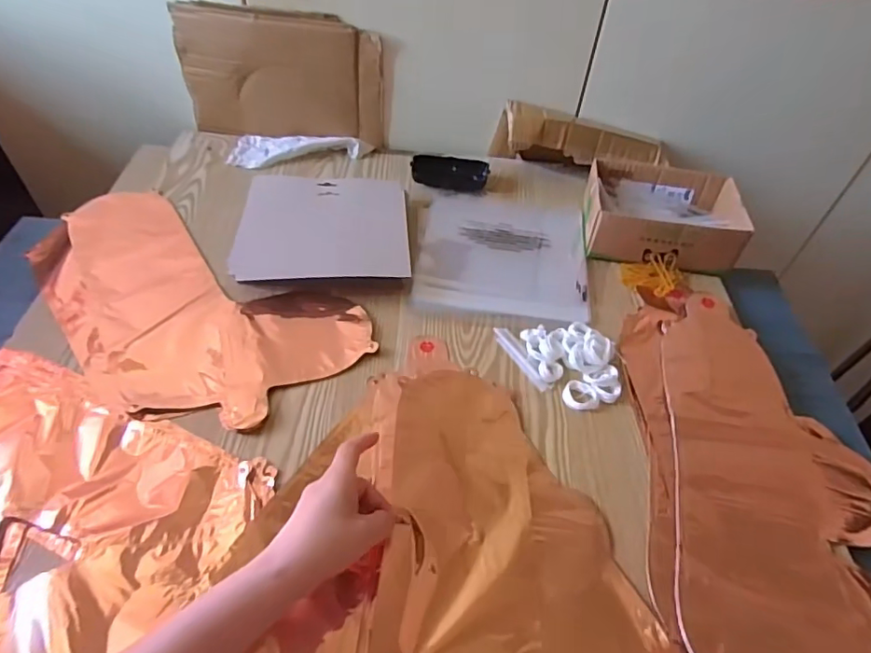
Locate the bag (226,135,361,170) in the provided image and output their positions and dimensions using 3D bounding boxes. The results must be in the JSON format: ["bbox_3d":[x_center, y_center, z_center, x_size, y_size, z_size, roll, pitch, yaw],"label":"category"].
[{"bbox_3d":[-0.204,-0.262,0.784,0.181,0.022,0.062,-4,50,-6],"label":"bag"}]

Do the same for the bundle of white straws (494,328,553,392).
[{"bbox_3d":[0.091,0.033,0.569,0.017,0.007,0.089,-23,54,-21],"label":"bundle of white straws"}]

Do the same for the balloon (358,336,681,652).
[{"bbox_3d":[0.061,0.178,0.429,0.239,0.040,0.401,0,49,-3],"label":"balloon"}]

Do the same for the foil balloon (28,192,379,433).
[{"bbox_3d":[-0.292,-0.031,0.591,0.417,0.011,0.216,29,54,20],"label":"foil balloon"}]

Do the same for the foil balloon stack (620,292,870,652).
[{"bbox_3d":[0.297,0.139,0.483,0.218,0.014,0.423,7,49,3],"label":"foil balloon stack"}]

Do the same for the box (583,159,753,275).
[{"bbox_3d":[0.289,-0.145,0.695,0.182,0.064,0.145,10,50,5],"label":"box"}]

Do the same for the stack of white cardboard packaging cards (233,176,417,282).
[{"bbox_3d":[-0.135,-0.126,0.658,0.198,0.019,0.172,-1,56,-5],"label":"stack of white cardboard packaging cards"}]

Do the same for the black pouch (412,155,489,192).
[{"bbox_3d":[0.022,-0.222,0.771,0.107,0.033,0.044,3,49,-1],"label":"black pouch"}]

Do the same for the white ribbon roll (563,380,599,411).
[{"bbox_3d":[0.147,0.071,0.541,0.035,0.007,0.031,27,53,19],"label":"white ribbon roll"}]

